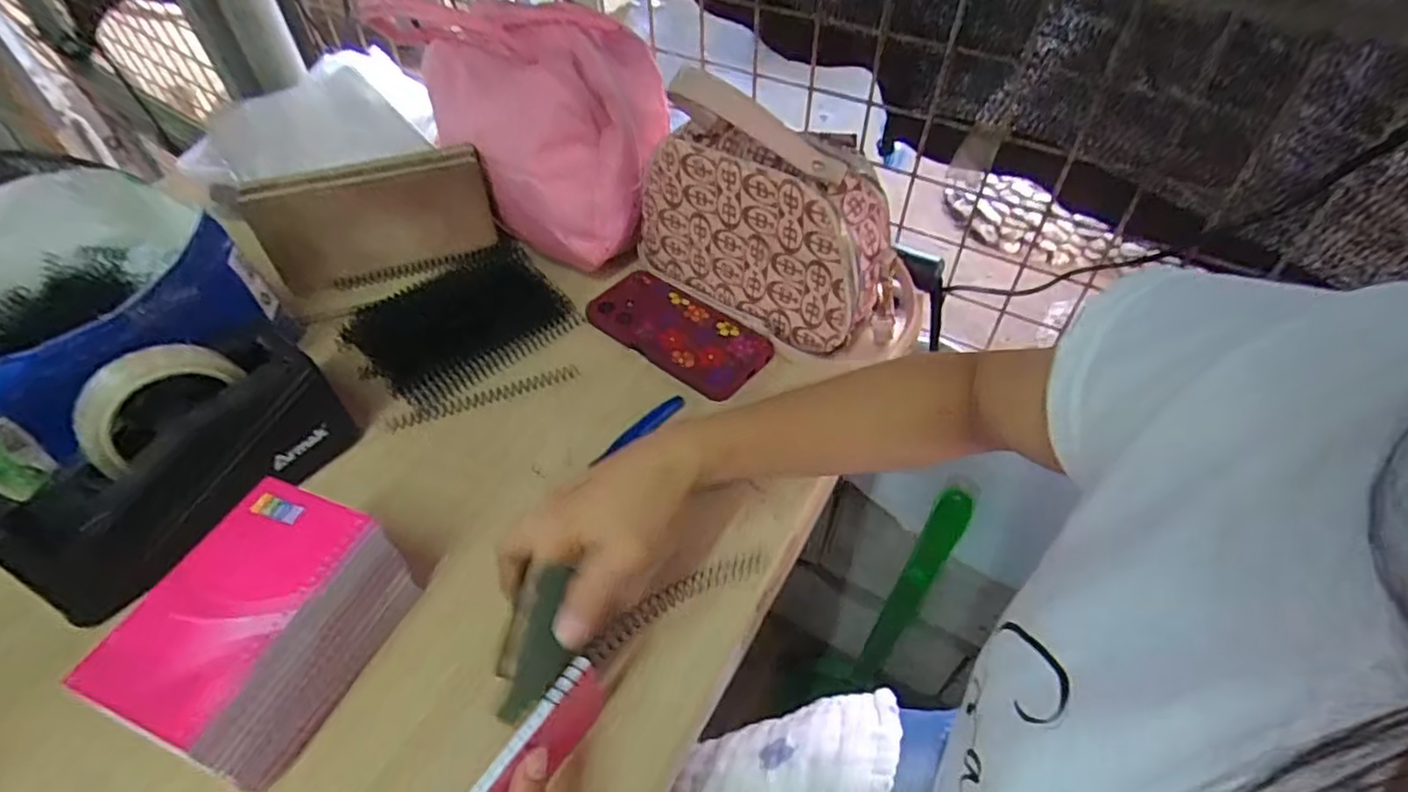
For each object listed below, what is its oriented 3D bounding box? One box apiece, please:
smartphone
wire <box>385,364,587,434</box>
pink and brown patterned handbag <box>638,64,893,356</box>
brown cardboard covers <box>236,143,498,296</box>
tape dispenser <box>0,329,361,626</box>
[{"bbox_3d":[-0.023,-0.062,0.591,0.164,0.013,0.080,33,57,25],"label":"smartphone"},{"bbox_3d":[-0.177,0.001,0.543,0.152,0.011,0.017,-16,51,-12],"label":"wire"},{"bbox_3d":[0.048,-0.152,0.548,0.227,0.185,0.073,28,55,23],"label":"pink and brown patterned handbag"},{"bbox_3d":[-0.292,-0.156,0.610,0.193,0.110,0.032,-18,51,-14],"label":"brown cardboard covers"},{"bbox_3d":[-0.346,0.039,0.441,0.066,0.114,0.195,31,56,24],"label":"tape dispenser"}]

